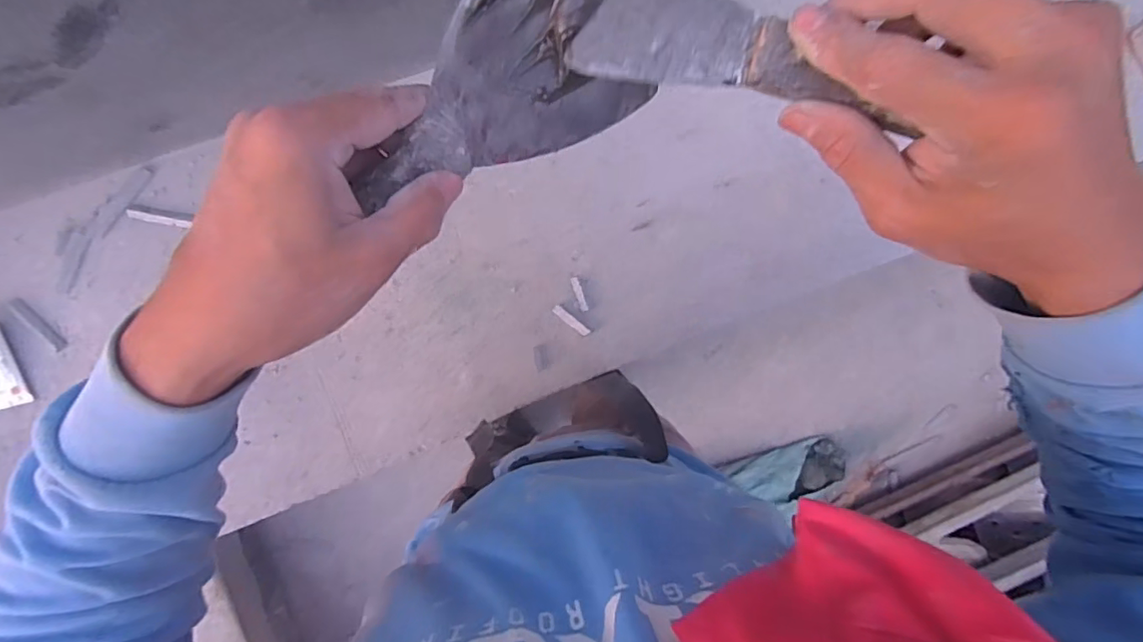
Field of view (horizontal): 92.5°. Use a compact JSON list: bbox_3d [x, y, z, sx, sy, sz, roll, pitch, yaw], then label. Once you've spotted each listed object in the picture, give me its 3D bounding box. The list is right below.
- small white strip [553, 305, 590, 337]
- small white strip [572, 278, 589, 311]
[{"bbox_3d":[0.000,0.000,0.656,0.052,0.004,0.011,37,85,-5],"label":"small white strip"},{"bbox_3d":[0.010,-0.032,0.666,0.009,0.004,0.043,-19,92,-7],"label":"small white strip"}]

